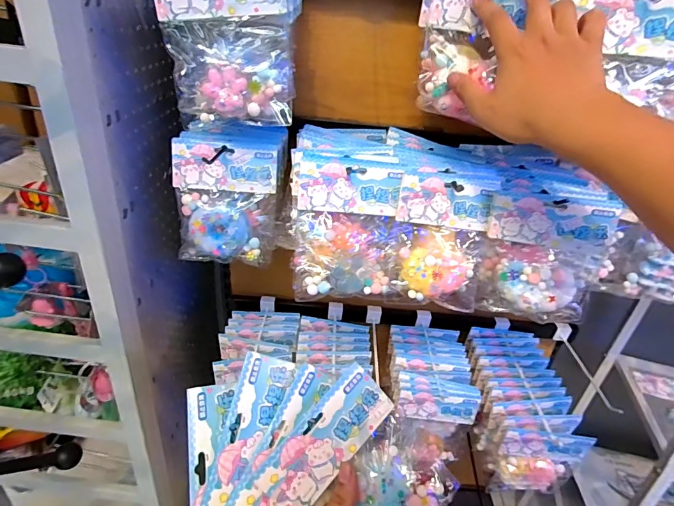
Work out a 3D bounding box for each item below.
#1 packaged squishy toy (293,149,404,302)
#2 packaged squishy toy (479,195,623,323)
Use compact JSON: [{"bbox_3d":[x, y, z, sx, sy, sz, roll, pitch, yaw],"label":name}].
[{"bbox_3d":[0.013,-0.034,0.478,0.125,0.170,0.033,-2,8,-8],"label":"packaged squishy toy"},{"bbox_3d":[0.244,0.007,0.483,0.134,0.135,0.050,19,33,21],"label":"packaged squishy toy"}]

